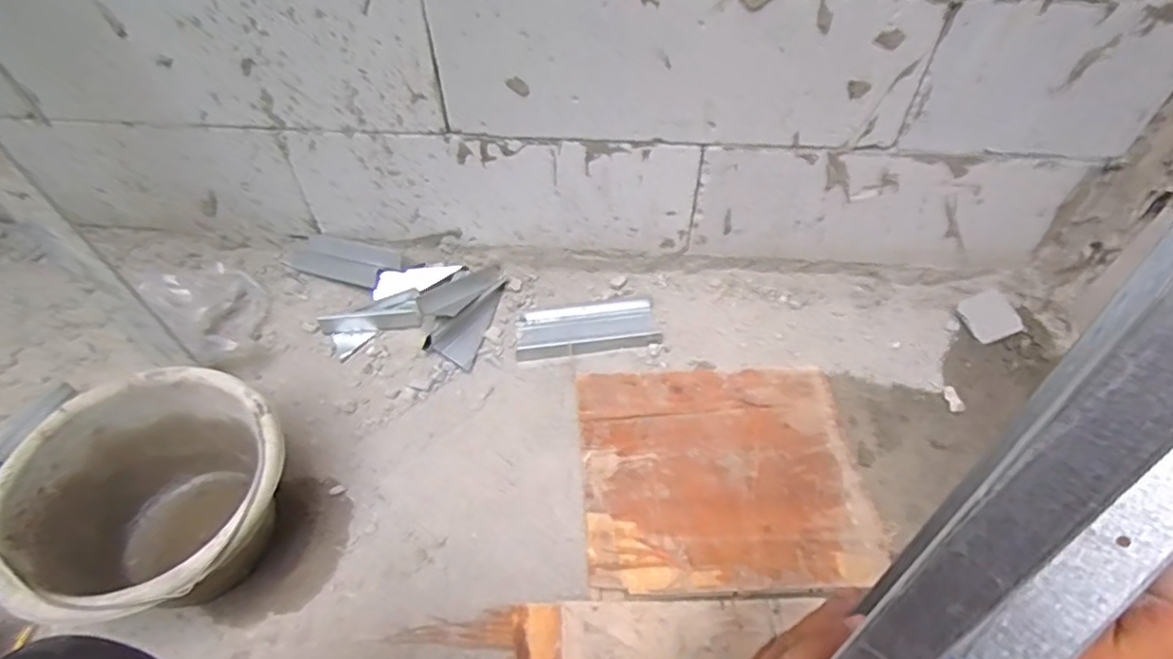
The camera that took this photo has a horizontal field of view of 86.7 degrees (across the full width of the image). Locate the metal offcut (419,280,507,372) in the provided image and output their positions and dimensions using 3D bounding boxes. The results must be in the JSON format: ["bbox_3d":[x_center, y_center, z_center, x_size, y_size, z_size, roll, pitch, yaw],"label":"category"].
[{"bbox_3d":[-0.171,-0.018,0.936,0.069,0.029,0.164,17,53,14],"label":"metal offcut"}]

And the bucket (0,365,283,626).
[{"bbox_3d":[-0.433,0.197,0.657,0.240,0.180,0.244,32,58,24],"label":"bucket"}]

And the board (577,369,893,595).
[{"bbox_3d":[0.166,0.174,0.782,0.339,0.020,0.298,-3,51,-1],"label":"board"}]

